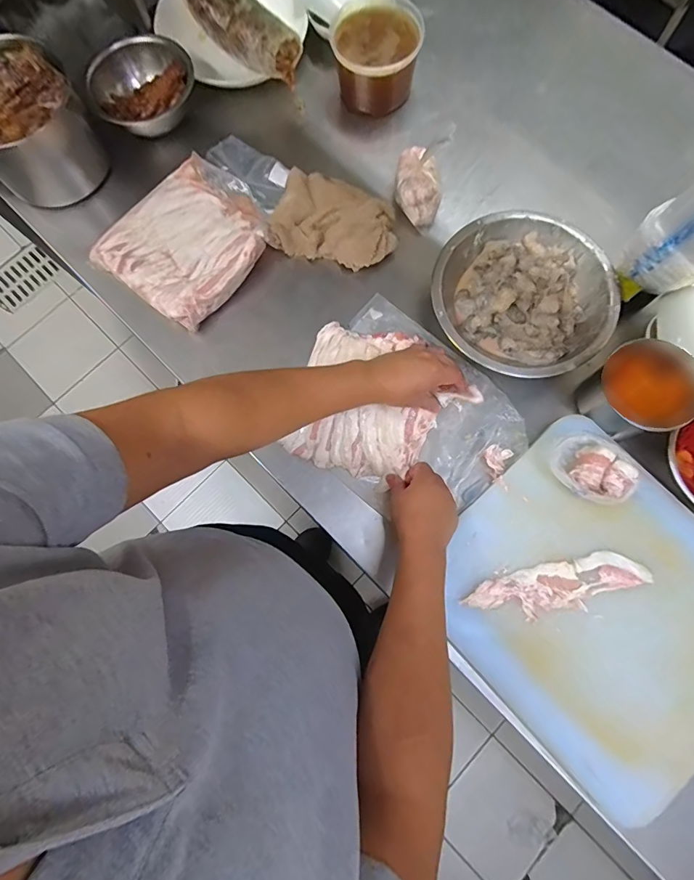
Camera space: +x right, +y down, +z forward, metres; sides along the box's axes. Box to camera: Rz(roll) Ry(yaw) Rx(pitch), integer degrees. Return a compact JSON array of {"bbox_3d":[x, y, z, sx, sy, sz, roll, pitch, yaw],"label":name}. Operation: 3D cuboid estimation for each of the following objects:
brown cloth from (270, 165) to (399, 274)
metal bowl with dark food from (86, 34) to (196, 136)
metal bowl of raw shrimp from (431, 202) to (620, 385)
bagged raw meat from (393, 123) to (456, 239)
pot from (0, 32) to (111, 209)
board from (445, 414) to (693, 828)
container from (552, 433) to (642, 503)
[{"bbox_3d":[-0.014,-0.356,0.663,0.190,0.062,0.148,17,79,4],"label":"brown cloth"},{"bbox_3d":[-0.339,-0.586,0.694,0.162,0.063,0.166,-29,79,-5],"label":"metal bowl with dark food"},{"bbox_3d":[0.253,-0.206,0.621,0.243,0.075,0.244,0,78,1],"label":"metal bowl of raw shrimp"},{"bbox_3d":[0.111,-0.402,0.634,0.071,0.138,0.095,10,79,3],"label":"bagged raw meat"},{"bbox_3d":[-0.516,-0.503,0.693,0.186,0.158,0.194,0,78,1],"label":"pot"},{"bbox_3d":[0.317,0.208,0.528,0.330,0.020,0.380,-43,81,-8],"label":"board"},{"bbox_3d":[0.319,0.039,0.544,0.108,0.040,0.077,19,79,5],"label":"container"}]

